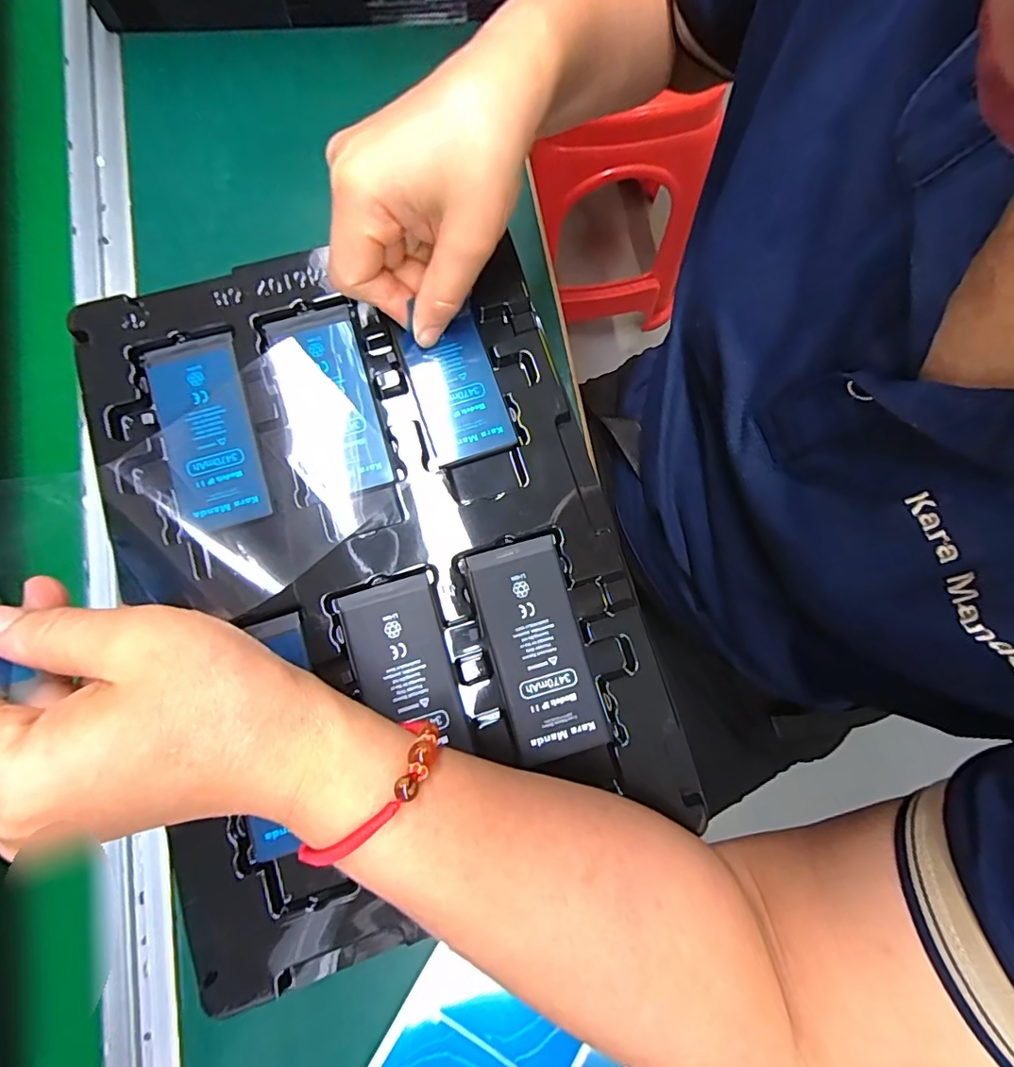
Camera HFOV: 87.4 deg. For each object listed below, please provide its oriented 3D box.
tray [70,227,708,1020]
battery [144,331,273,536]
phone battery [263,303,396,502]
[{"bbox_3d":[-0.063,0.011,0.255,0.225,0.020,0.318,-18,80,-3],"label":"tray"},{"bbox_3d":[-0.147,-0.051,0.260,0.043,0.004,0.098,-18,80,-3],"label":"battery"},{"bbox_3d":[-0.089,-0.068,0.266,0.041,0.006,0.100,-19,80,-4],"label":"phone battery"}]

